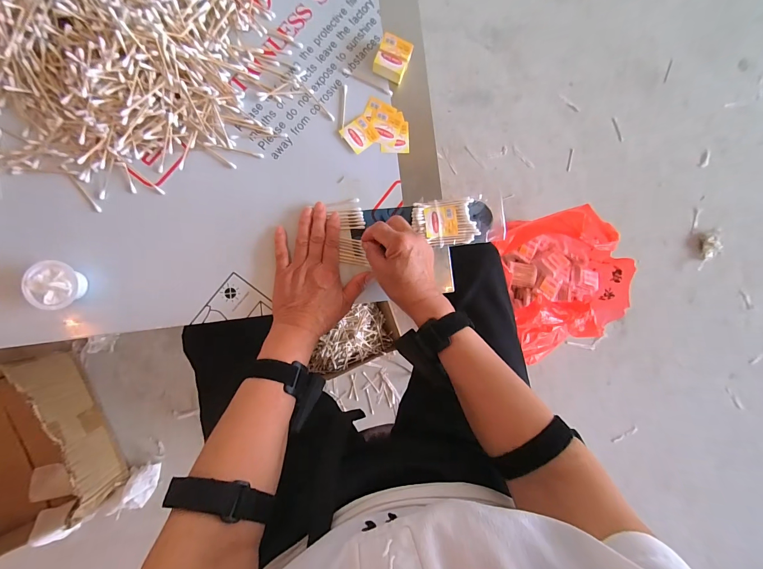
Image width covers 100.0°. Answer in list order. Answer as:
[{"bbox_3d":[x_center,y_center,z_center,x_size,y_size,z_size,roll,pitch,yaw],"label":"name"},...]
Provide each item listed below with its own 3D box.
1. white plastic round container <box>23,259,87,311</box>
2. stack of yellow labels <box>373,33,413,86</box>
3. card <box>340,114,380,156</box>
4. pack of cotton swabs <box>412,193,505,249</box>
[{"bbox_3d":[-0.371,0.001,0.372,0.055,0.036,0.053,0,88,-7],"label":"white plastic round container"},{"bbox_3d":[0.015,-0.300,0.430,0.042,0.023,0.050,18,86,-6],"label":"stack of yellow labels"},{"bbox_3d":[-0.029,-0.203,0.432,0.041,0.004,0.039,-38,93,-7],"label":"card"},{"bbox_3d":[0.107,-0.088,0.440,0.125,0.014,0.066,-3,88,-6],"label":"pack of cotton swabs"}]

